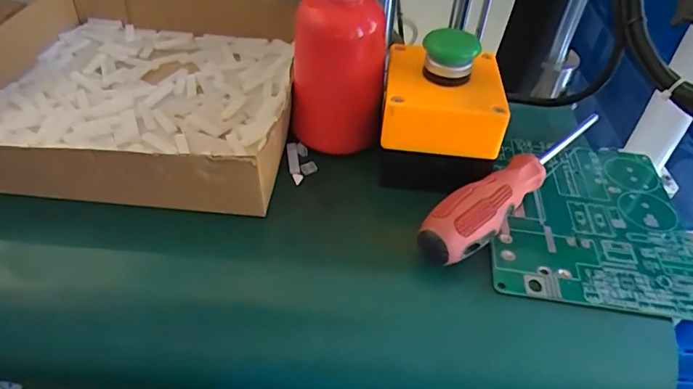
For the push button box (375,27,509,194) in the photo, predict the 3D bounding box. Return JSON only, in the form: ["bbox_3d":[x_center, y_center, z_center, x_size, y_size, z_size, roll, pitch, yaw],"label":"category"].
[{"bbox_3d":[0.060,-0.056,0.311,0.075,0.081,0.079,9,45,5],"label":"push button box"}]

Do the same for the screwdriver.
[{"bbox_3d":[0.114,-0.015,0.308,0.192,0.027,0.028,-34,56,-32],"label":"screwdriver"}]

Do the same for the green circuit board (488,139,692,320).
[{"bbox_3d":[0.151,0.012,0.313,0.120,0.009,0.144,8,45,4],"label":"green circuit board"}]

